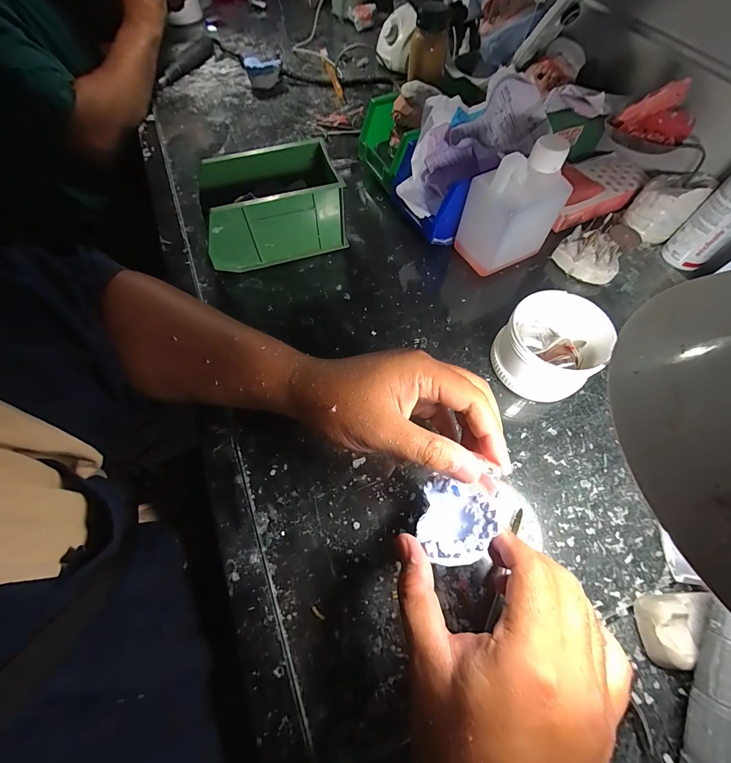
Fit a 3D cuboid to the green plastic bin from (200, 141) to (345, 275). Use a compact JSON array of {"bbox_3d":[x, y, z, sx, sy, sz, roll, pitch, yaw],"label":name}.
[{"bbox_3d":[-0.117,-0.214,0.421,0.159,0.086,0.098,-16,64,-7],"label":"green plastic bin"}]

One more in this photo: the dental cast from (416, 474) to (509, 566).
[{"bbox_3d":[0.068,0.100,0.243,0.053,0.030,0.056,6,63,4],"label":"dental cast"}]

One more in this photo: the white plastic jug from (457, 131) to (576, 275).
[{"bbox_3d":[0.167,-0.196,0.386,0.083,0.129,0.067,-22,65,-10],"label":"white plastic jug"}]

